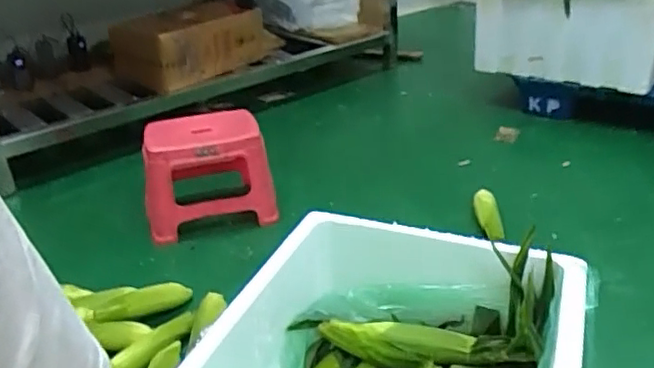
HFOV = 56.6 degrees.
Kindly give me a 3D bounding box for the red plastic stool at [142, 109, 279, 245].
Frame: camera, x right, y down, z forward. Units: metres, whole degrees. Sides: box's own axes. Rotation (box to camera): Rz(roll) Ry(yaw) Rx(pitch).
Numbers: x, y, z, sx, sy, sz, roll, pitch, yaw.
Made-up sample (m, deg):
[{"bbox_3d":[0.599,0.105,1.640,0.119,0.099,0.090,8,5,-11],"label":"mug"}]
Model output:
[{"bbox_3d":[-0.322,-0.036,1.651,0.331,0.252,0.222,-8,28,-8],"label":"red plastic stool"}]

